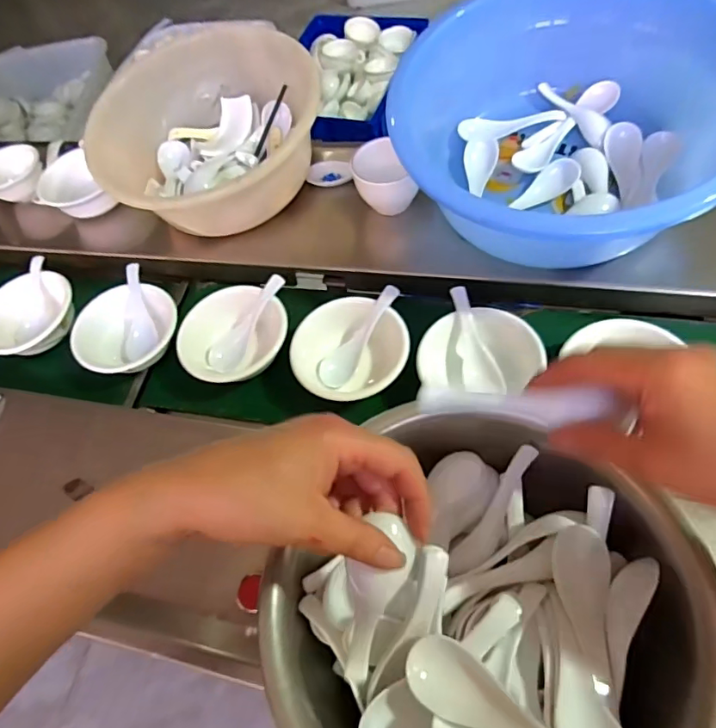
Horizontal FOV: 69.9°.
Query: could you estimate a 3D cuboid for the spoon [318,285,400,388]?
[{"bbox_3d":[-0.001,-0.029,0.514,0.038,0.024,0.119,34,90,20],"label":"spoon"}]

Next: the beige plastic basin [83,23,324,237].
[{"bbox_3d":[-0.175,-0.264,0.589,0.249,0.117,0.237,-1,60,2],"label":"beige plastic basin"}]

